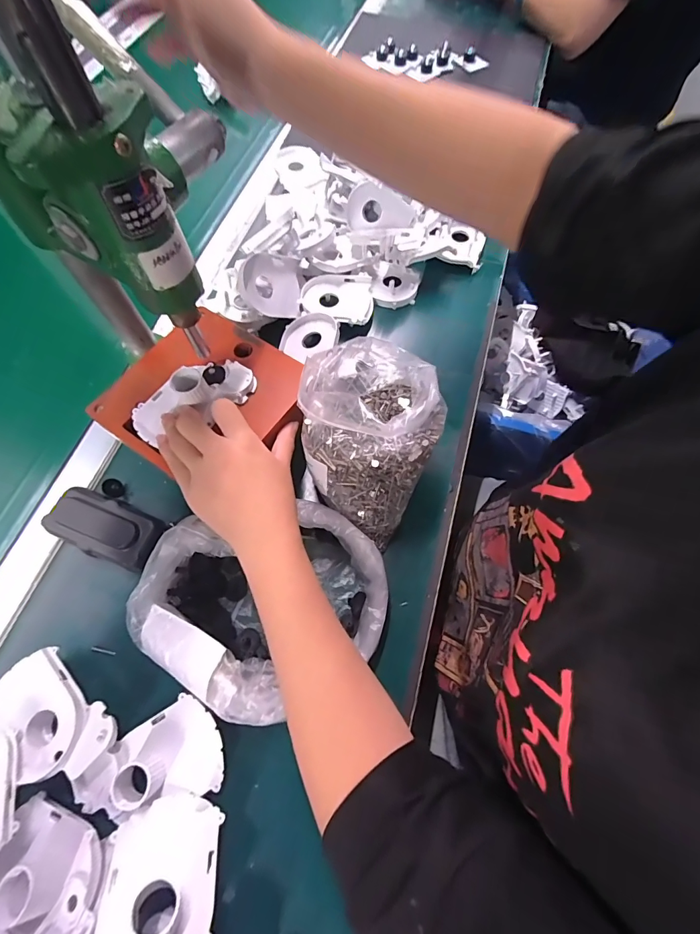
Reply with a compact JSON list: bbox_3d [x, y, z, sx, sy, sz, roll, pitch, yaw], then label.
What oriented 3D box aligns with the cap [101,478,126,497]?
[{"bbox_3d":[-0.233,0.021,0.387,0.016,0.013,0.017,0,65,1],"label":"cap"}]

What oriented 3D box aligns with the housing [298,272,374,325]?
[{"bbox_3d":[-0.016,-0.197,0.463,0.083,0.018,0.073,1,65,1],"label":"housing"}]

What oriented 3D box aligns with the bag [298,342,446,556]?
[{"bbox_3d":[0.016,-0.031,0.343,0.110,0.120,0.144,22,68,11],"label":"bag"}]

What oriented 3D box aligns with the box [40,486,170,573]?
[{"bbox_3d":[-0.229,0.056,0.369,0.095,0.034,0.052,19,67,9],"label":"box"}]

